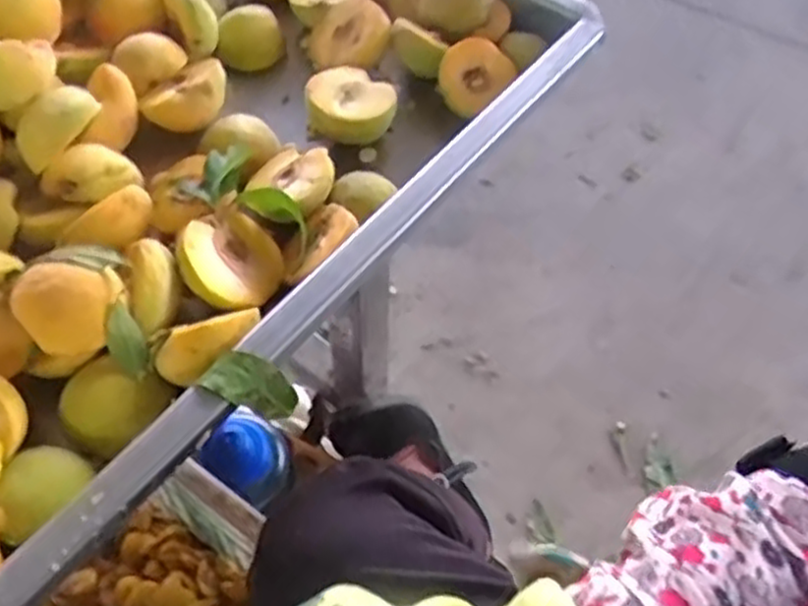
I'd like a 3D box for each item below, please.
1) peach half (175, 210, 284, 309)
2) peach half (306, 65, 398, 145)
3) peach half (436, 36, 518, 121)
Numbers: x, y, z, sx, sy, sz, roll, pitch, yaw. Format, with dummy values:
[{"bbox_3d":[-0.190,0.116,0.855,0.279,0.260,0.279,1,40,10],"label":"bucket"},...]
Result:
[{"bbox_3d":[-0.110,-0.022,0.478,0.064,0.032,0.064,20,49,-25],"label":"peach half"},{"bbox_3d":[-0.039,-0.144,0.559,0.061,0.024,0.055,21,57,11],"label":"peach half"},{"bbox_3d":[0.053,-0.172,0.594,0.052,0.031,0.055,37,94,0],"label":"peach half"}]

